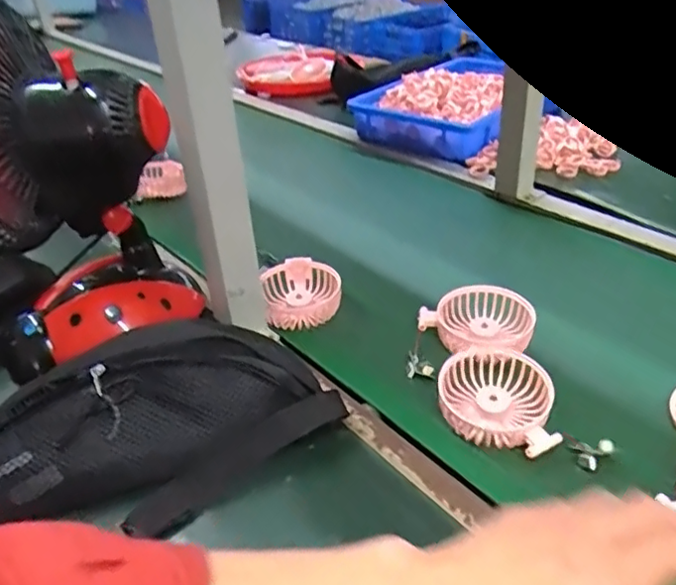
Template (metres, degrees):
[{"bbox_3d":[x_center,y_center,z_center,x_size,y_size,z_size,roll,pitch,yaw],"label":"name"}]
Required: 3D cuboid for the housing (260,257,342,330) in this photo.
[{"bbox_3d":[-0.038,-0.001,0.639,0.080,0.032,0.087,-13,35,-7],"label":"housing"}]

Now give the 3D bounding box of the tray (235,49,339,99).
[{"bbox_3d":[-0.105,-0.497,1.360,0.213,0.053,0.202,6,37,12],"label":"tray"}]

